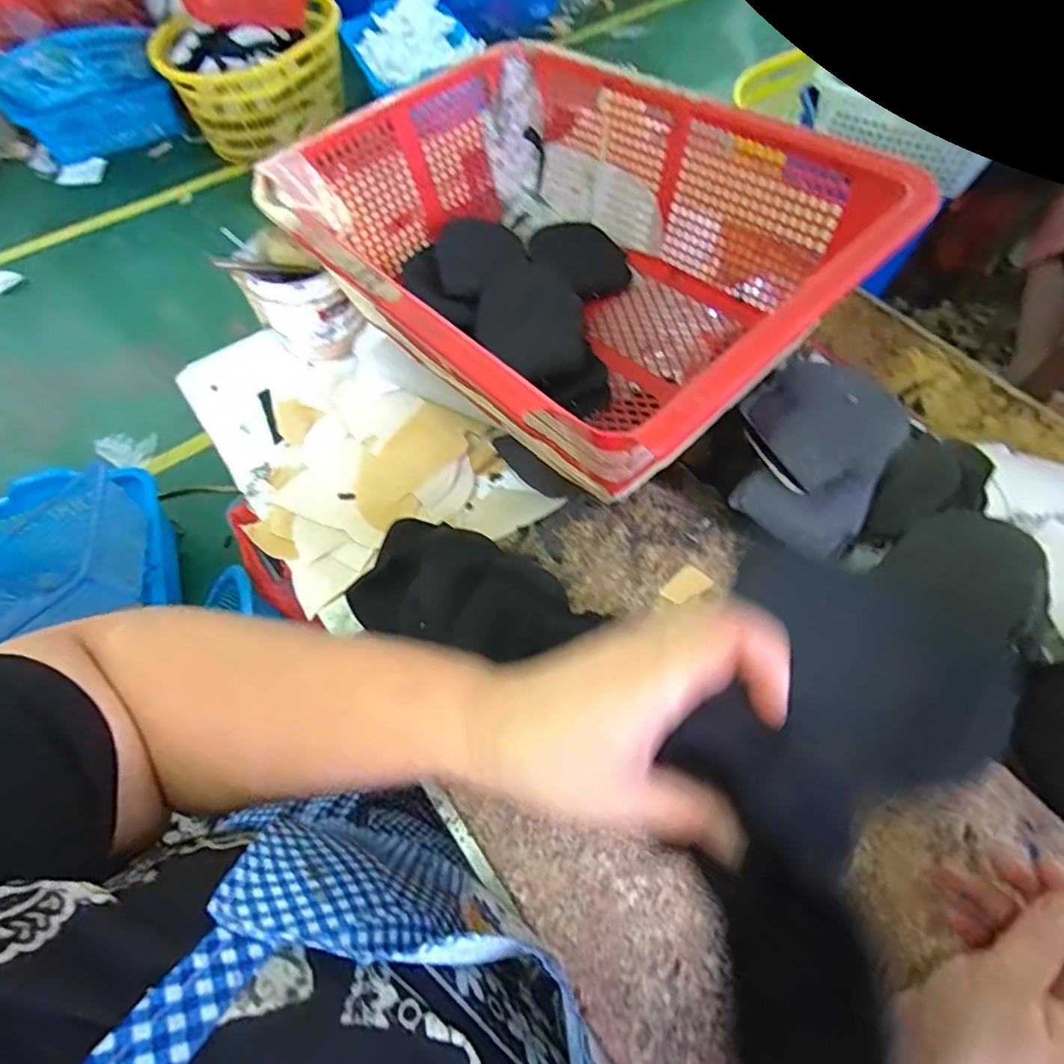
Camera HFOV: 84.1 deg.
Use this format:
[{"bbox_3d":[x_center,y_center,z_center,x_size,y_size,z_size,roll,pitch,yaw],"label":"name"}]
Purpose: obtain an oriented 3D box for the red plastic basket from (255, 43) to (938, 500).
[{"bbox_3d":[0.016,-0.203,0.430,0.382,0.147,0.289,41,70,18],"label":"red plastic basket"}]

